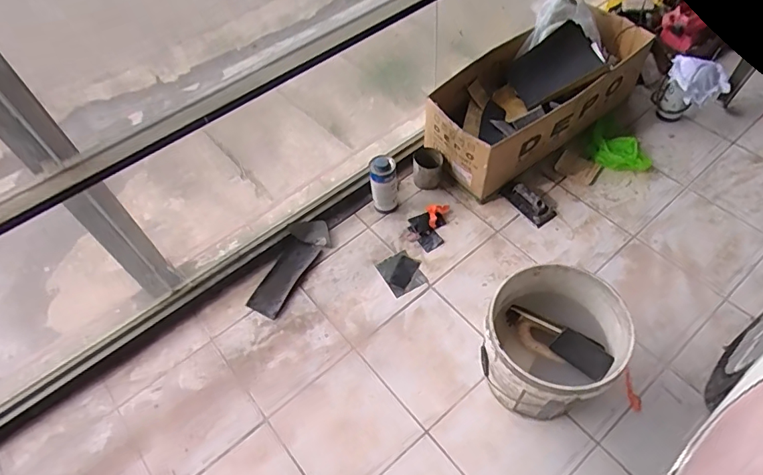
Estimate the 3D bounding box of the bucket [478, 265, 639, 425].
[{"bbox_3d":[0.398,0.266,1.183,0.295,0.286,0.288,-2,54,3],"label":"bucket"}]

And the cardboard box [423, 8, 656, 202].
[{"bbox_3d":[0.535,-0.501,1.696,0.812,0.245,0.357,-35,59,-19],"label":"cardboard box"}]

